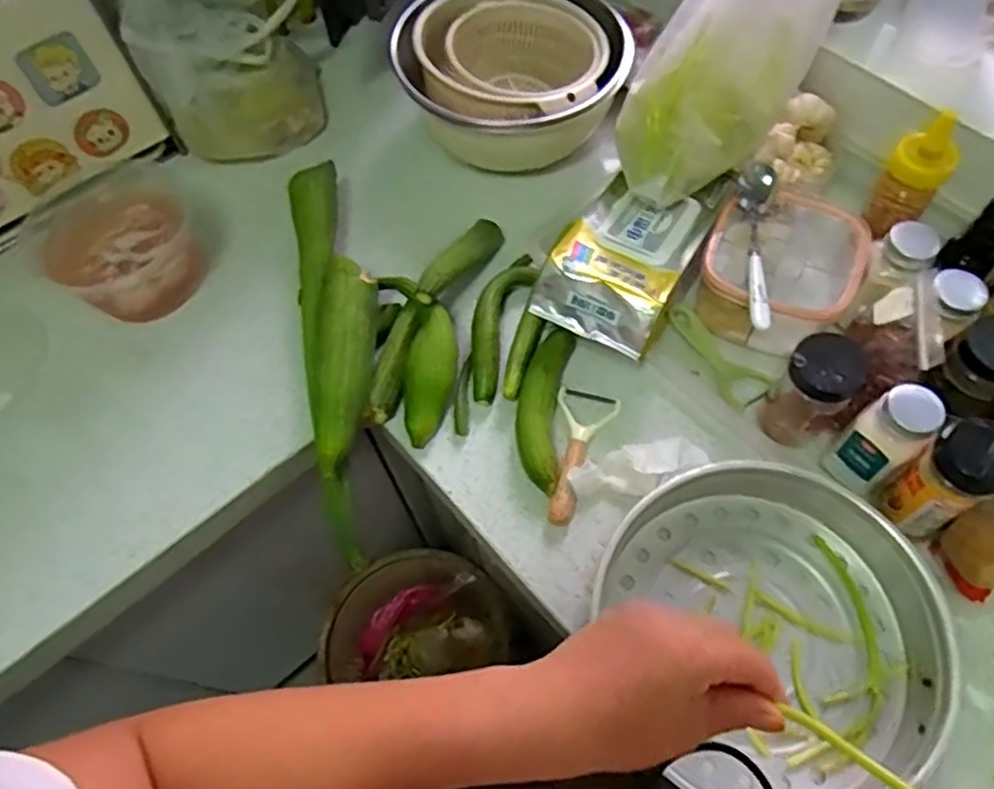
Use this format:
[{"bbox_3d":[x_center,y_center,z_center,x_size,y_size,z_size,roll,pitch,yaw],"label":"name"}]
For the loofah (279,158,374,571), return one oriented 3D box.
[{"bbox_3d":[-0.145,0.005,0.641,0.059,0.072,0.275,-2,63,2],"label":"loofah"}]

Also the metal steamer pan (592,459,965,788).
[{"bbox_3d":[0.208,0.187,0.544,0.257,0.066,0.253,35,70,19],"label":"metal steamer pan"}]

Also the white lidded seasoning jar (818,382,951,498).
[{"bbox_3d":[0.323,0.039,0.586,0.050,0.113,0.051,-1,63,2],"label":"white lidded seasoning jar"}]

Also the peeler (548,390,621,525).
[{"bbox_3d":[0.074,0.053,0.643,0.058,0.024,0.137,13,64,10],"label":"peeler"}]

